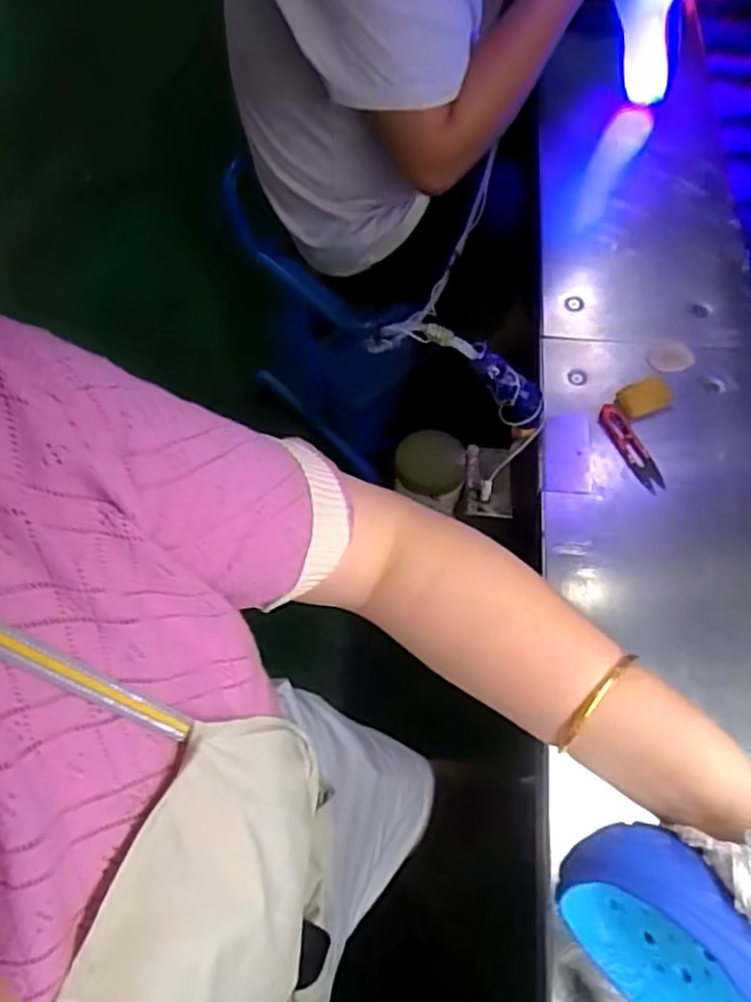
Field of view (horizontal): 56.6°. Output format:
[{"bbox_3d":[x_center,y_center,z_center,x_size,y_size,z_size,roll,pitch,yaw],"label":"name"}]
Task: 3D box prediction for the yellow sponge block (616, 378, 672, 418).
[{"bbox_3d":[0.278,-0.106,0.720,0.056,0.012,0.035,-19,63,-11],"label":"yellow sponge block"}]

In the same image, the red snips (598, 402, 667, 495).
[{"bbox_3d":[0.252,-0.053,0.687,0.025,0.006,0.103,-18,63,-11],"label":"red snips"}]

